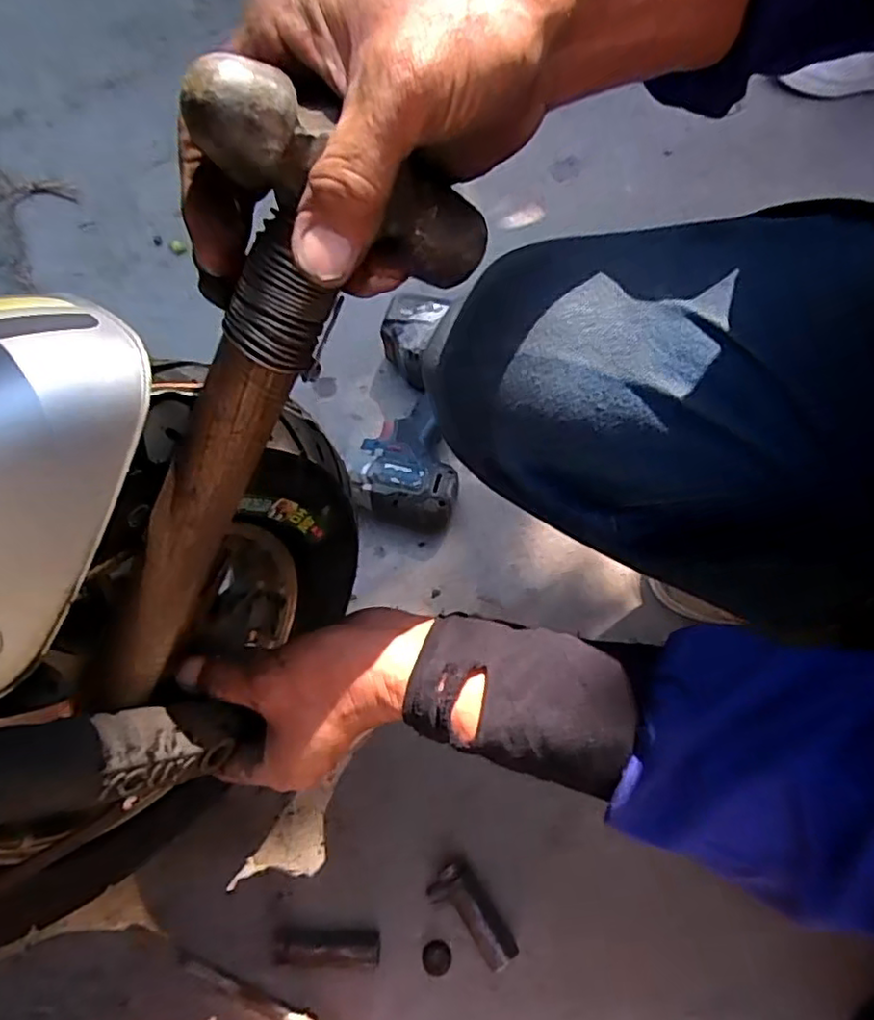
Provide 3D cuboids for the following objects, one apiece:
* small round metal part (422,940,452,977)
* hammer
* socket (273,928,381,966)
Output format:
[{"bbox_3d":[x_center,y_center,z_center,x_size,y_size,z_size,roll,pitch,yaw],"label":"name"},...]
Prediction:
[{"bbox_3d":[0.000,0.351,0.498,0.023,0.004,0.023,-1,62,2],"label":"small round metal part"},{"bbox_3d":[-0.091,-0.020,0.272,0.050,0.113,0.277,40,112,17],"label":"hammer"},{"bbox_3d":[-0.085,0.341,0.496,0.080,0.020,0.023,0,62,3],"label":"socket"}]

